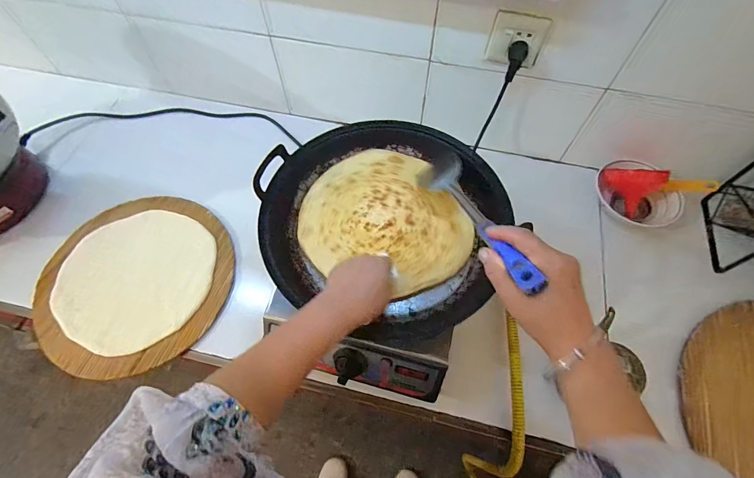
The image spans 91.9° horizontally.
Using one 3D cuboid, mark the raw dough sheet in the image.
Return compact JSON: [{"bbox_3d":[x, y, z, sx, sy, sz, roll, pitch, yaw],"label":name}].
[{"bbox_3d":[-0.455,0.069,0.698,0.277,0.008,0.275,-39,69,-16],"label":"raw dough sheet"}]

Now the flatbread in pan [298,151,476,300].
[{"bbox_3d":[0.007,-0.031,0.590,0.248,0.012,0.263,0,62,1],"label":"flatbread in pan"}]

